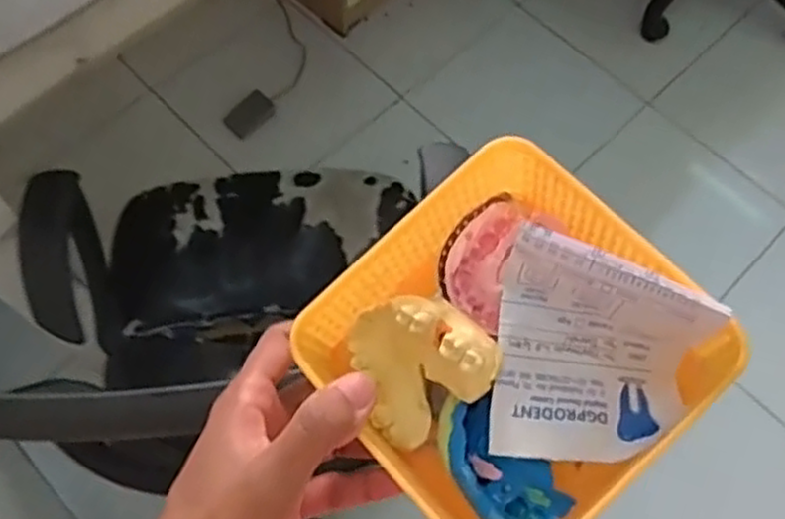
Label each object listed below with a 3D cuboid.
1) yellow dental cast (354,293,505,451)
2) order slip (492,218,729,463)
[{"bbox_3d":[0.009,0.041,0.304,0.049,0.040,0.054,-35,73,-13],"label":"yellow dental cast"},{"bbox_3d":[0.081,0.037,0.285,0.077,0.058,0.071,6,69,1],"label":"order slip"}]

